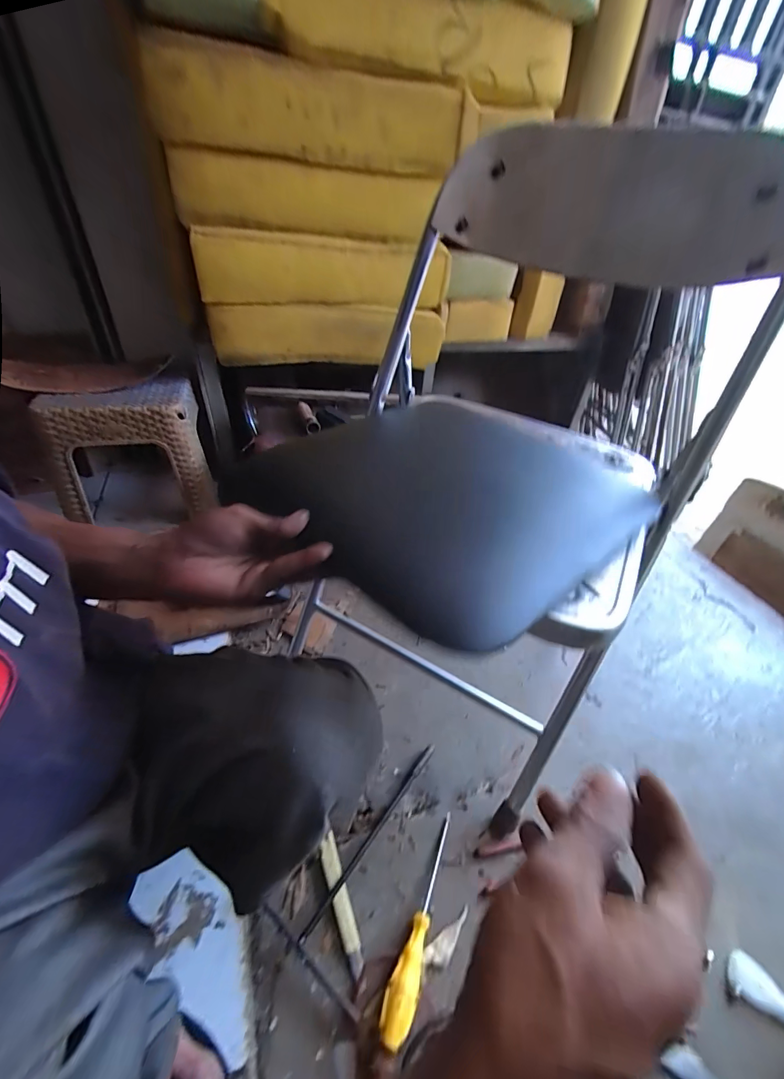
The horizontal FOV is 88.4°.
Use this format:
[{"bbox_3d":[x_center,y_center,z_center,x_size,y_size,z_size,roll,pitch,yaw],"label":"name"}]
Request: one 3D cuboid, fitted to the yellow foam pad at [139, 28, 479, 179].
[{"bbox_3d":[-0.100,-0.726,0.697,0.577,0.114,0.147,-13,42,-20],"label":"yellow foam pad"}]

